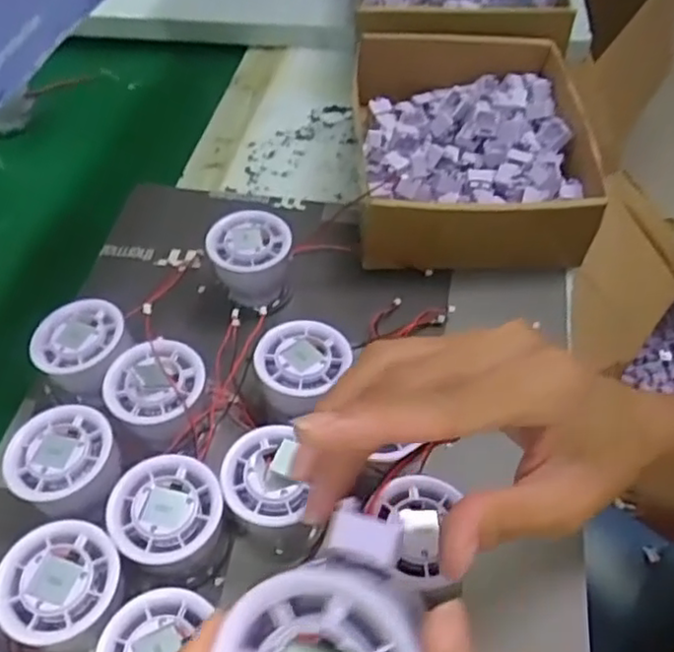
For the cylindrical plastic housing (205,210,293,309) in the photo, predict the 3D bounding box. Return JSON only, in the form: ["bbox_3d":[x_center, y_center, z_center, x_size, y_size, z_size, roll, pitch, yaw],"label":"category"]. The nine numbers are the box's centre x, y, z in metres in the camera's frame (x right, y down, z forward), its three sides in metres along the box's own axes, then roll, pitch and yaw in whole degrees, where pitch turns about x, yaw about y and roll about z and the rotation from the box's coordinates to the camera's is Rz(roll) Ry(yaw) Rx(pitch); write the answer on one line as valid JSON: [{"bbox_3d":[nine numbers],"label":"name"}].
[{"bbox_3d":[-0.061,-0.043,0.495,0.056,0.064,0.051,0,51,0],"label":"cylindrical plastic housing"}]

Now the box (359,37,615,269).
[{"bbox_3d":[0.106,-0.156,0.560,0.181,0.088,0.227,-3,51,-2],"label":"box"}]

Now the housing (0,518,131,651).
[{"bbox_3d":[-0.136,0.135,0.345,0.059,0.044,0.057,0,51,0],"label":"housing"}]

